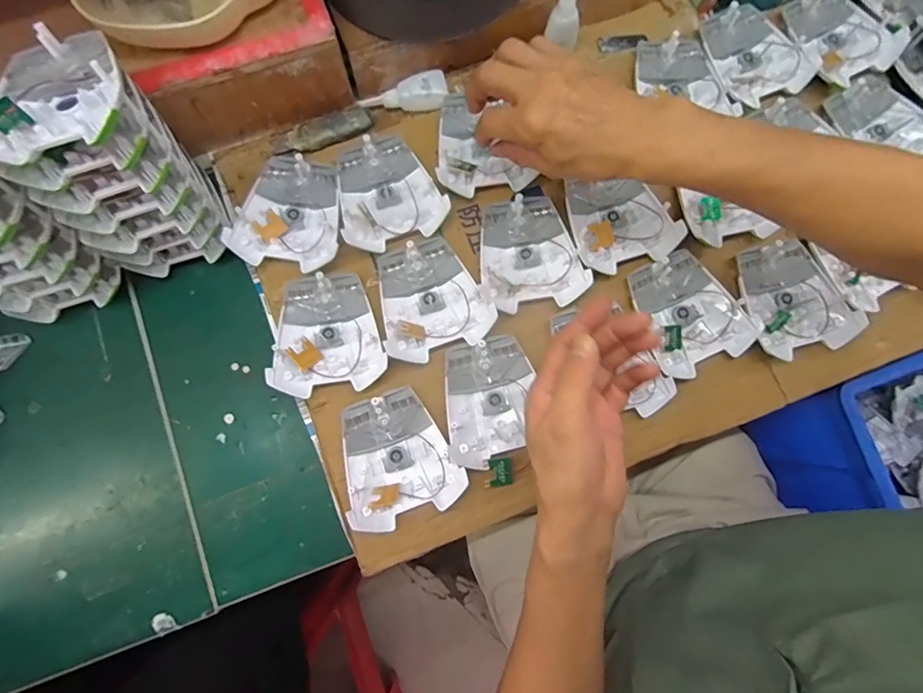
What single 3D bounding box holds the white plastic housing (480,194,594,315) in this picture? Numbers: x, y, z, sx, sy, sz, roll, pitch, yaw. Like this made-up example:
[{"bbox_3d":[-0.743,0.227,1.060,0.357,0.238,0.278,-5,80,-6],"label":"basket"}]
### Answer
[{"bbox_3d":[0.065,-0.090,0.455,0.094,0.017,0.107,-6,80,-4],"label":"white plastic housing"}]

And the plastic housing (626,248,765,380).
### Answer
[{"bbox_3d":[0.211,-0.033,0.451,0.094,0.018,0.108,-26,82,-7],"label":"plastic housing"}]

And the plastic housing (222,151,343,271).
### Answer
[{"bbox_3d":[-0.162,-0.128,0.457,0.097,0.023,0.109,8,80,-2],"label":"plastic housing"}]

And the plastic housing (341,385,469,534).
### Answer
[{"bbox_3d":[-0.057,0.095,0.422,0.096,0.024,0.108,-19,82,-6],"label":"plastic housing"}]

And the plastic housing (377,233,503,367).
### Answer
[{"bbox_3d":[-0.030,-0.048,0.447,0.098,0.019,0.111,-21,82,-6],"label":"plastic housing"}]

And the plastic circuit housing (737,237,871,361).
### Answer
[{"bbox_3d":[0.309,-0.047,0.450,0.094,0.019,0.108,-19,82,-6],"label":"plastic circuit housing"}]

